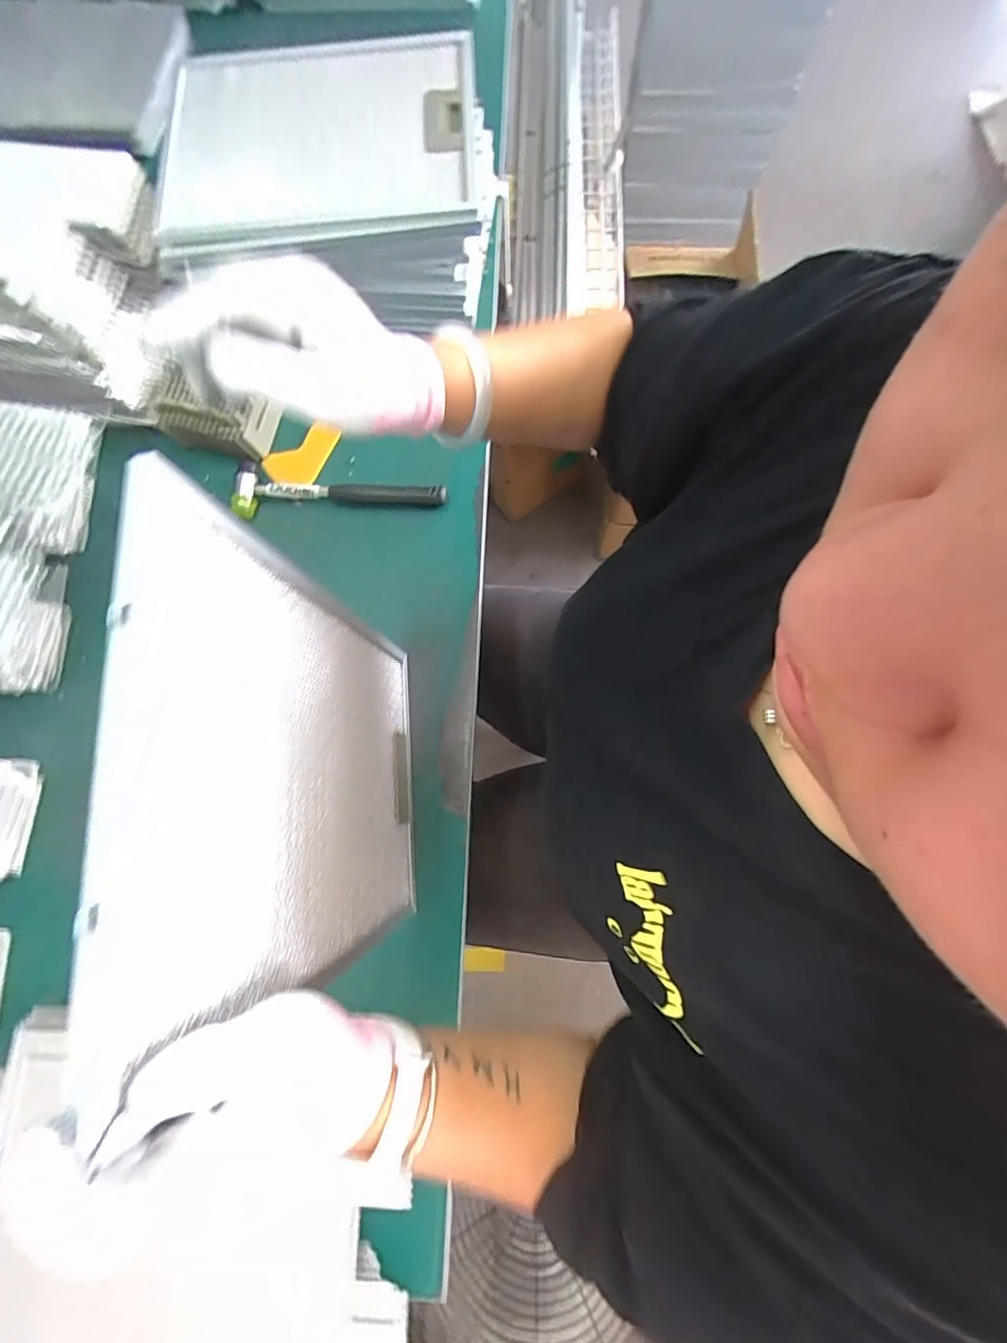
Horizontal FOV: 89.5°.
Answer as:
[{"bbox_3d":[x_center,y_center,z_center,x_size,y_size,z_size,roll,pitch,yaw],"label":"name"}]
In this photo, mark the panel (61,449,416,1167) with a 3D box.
[{"bbox_3d":[-0.127,0.063,0.343,0.016,0.317,0.254,-6,77,8],"label":"panel"}]

